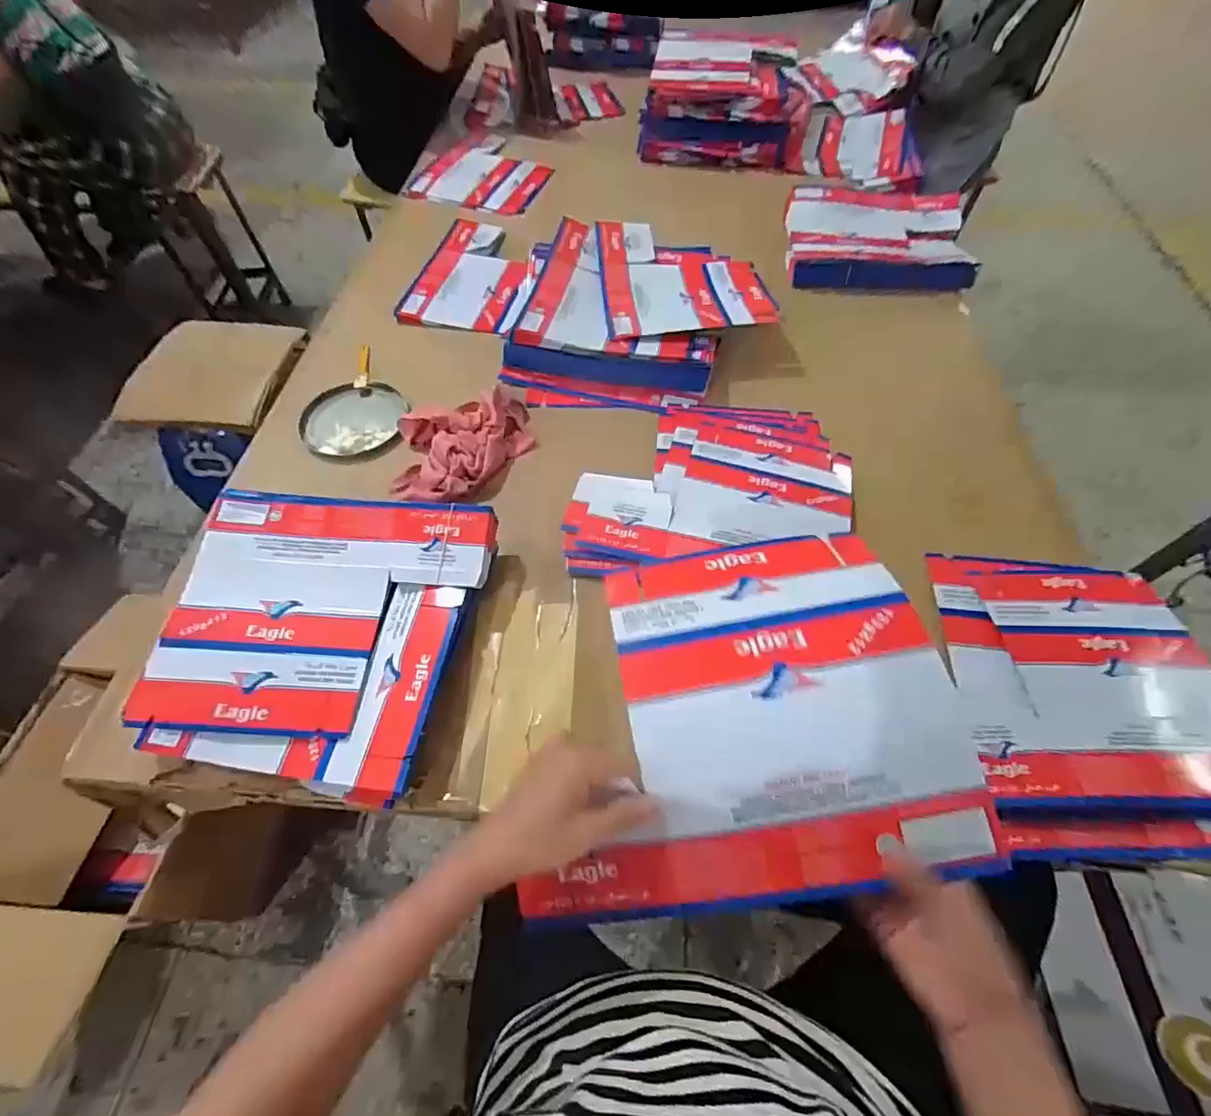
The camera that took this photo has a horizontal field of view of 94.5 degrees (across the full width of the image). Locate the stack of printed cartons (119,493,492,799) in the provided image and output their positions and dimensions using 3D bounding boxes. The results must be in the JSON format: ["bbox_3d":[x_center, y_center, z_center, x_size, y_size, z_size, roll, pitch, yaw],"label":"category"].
[{"bbox_3d":[-0.339,0.076,0.676,0.337,0.086,0.353,10,58,8],"label":"stack of printed cartons"}]

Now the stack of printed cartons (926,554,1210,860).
[{"bbox_3d":[0.550,0.148,0.634,0.297,0.060,0.330,2,57,3],"label":"stack of printed cartons"}]

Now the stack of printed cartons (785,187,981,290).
[{"bbox_3d":[0.532,-0.626,1.104,0.342,0.056,0.293,9,58,7],"label":"stack of printed cartons"}]

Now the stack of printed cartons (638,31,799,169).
[{"bbox_3d":[0.278,-1.108,1.356,0.359,0.149,0.260,10,58,7],"label":"stack of printed cartons"}]

